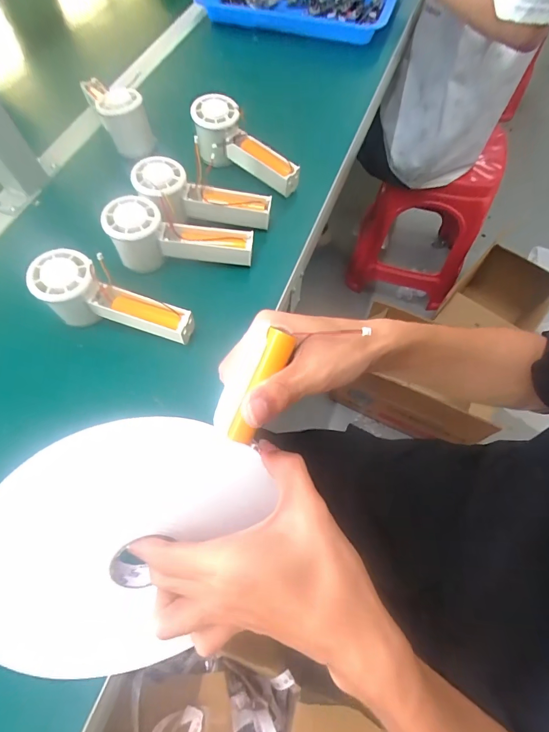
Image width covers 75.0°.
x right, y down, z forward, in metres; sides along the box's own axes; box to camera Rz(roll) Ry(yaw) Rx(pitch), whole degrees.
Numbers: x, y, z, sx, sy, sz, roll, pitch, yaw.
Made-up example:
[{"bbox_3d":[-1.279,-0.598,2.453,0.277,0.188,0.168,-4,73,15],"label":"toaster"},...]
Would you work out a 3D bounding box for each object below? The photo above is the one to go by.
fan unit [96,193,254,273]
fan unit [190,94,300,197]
[{"bbox_3d":[-0.102,-0.136,0.392,0.153,0.060,0.053,4,65,-10],"label":"fan unit"},{"bbox_3d":[-0.038,-0.268,0.451,0.154,0.067,0.061,36,70,1],"label":"fan unit"}]

